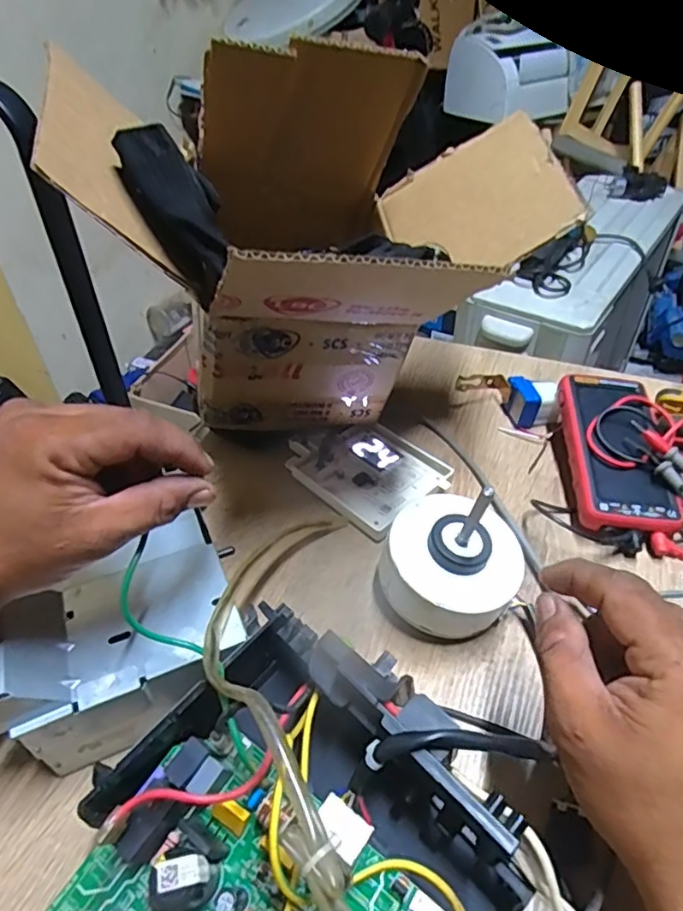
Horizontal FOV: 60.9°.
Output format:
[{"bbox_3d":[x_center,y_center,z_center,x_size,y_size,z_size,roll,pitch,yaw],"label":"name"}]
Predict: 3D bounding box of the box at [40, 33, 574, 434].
[{"bbox_3d":[-0.013,-0.150,0.447,0.323,0.270,0.220,-13,45,-12],"label":"box"}]

